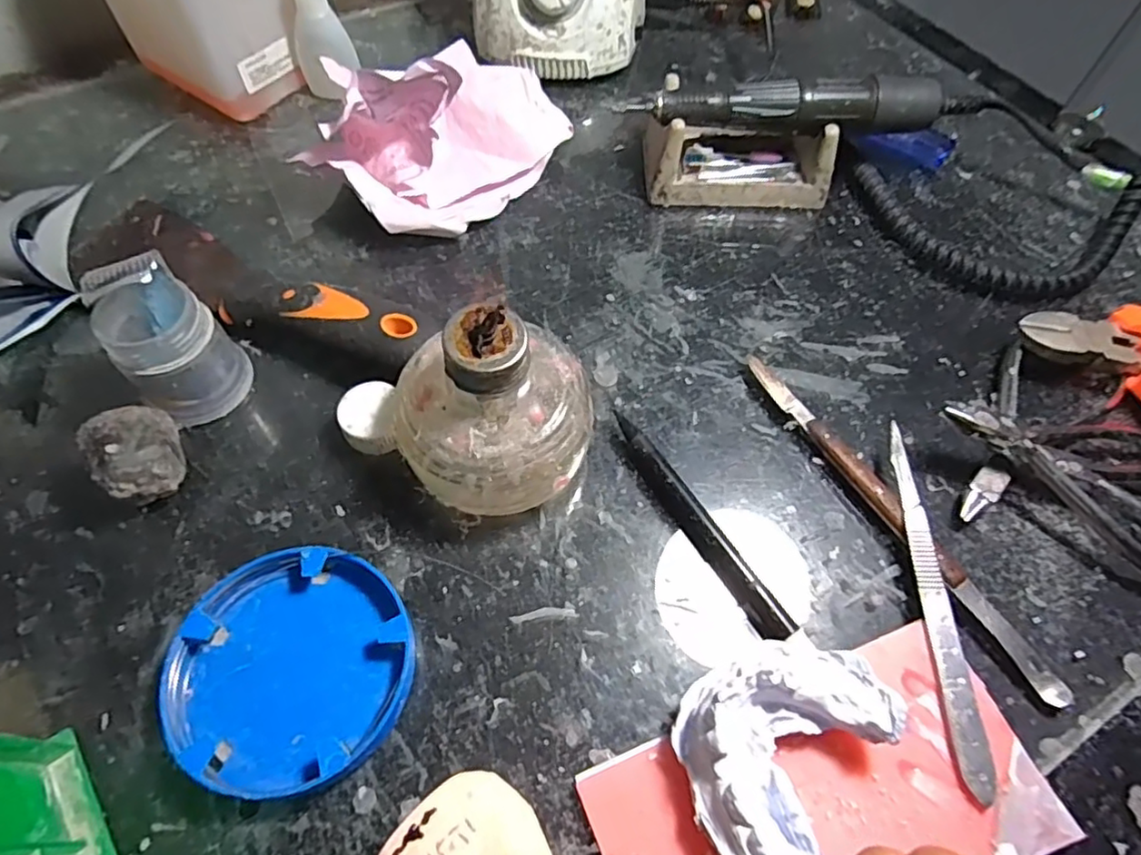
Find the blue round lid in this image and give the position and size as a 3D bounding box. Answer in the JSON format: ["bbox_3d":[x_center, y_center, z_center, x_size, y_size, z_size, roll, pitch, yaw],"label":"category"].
[{"bbox_3d":[-0.096,0.083,0.223,0.079,0.017,0.078,1,60,-2],"label":"blue round lid"}]

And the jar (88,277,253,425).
[{"bbox_3d":[-0.165,-0.033,0.265,0.039,0.054,0.037,1,60,-2],"label":"jar"}]

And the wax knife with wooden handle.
[{"bbox_3d":[0.133,0.033,0.263,0.016,0.012,0.173,-26,64,-16],"label":"wax knife with wooden handle"}]

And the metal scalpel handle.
[{"bbox_3d":[0.138,0.062,0.240,0.010,0.004,0.136,-6,60,15],"label":"metal scalpel handle"}]

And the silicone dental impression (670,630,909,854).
[{"bbox_3d":[0.068,0.102,0.205,0.073,0.031,0.057,-31,66,-18],"label":"silicone dental impression"}]

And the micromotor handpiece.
[{"bbox_3d":[0.110,-0.168,0.330,0.161,0.022,0.021,1,60,-2],"label":"micromotor handpiece"}]

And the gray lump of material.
[{"bbox_3d":[-0.168,0.013,0.250,0.028,0.034,0.031,-28,65,-17],"label":"gray lump of material"}]

